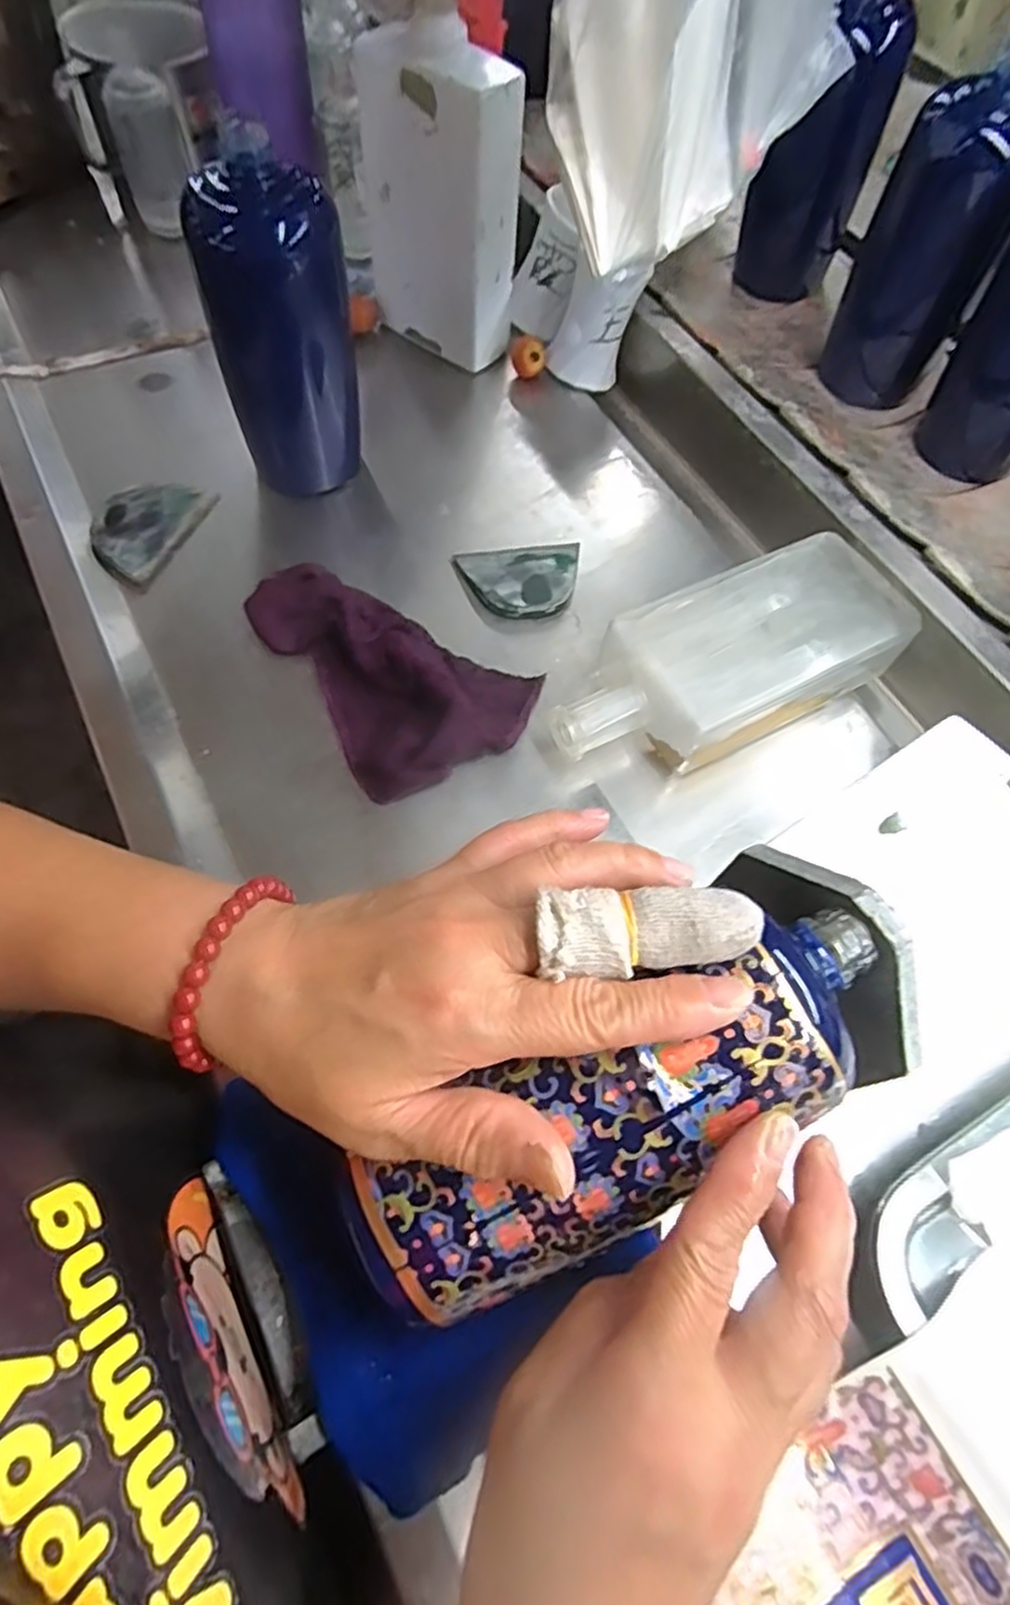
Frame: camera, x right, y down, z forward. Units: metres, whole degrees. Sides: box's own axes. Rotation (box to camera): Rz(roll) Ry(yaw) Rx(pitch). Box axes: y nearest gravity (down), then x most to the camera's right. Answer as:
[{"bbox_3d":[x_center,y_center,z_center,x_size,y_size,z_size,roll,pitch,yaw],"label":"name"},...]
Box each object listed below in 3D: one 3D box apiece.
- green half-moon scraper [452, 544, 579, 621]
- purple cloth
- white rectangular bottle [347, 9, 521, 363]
[{"bbox_3d":[0.011,-0.145,0.477,0.079,0.012,0.058,-8,65,-4],"label":"green half-moon scraper"},{"bbox_3d":[-0.071,-0.090,0.430,0.113,0.027,0.178,-36,70,-16],"label":"purple cloth"},{"bbox_3d":[-0.044,-0.418,0.517,0.109,0.188,0.060,36,70,15],"label":"white rectangular bottle"}]

